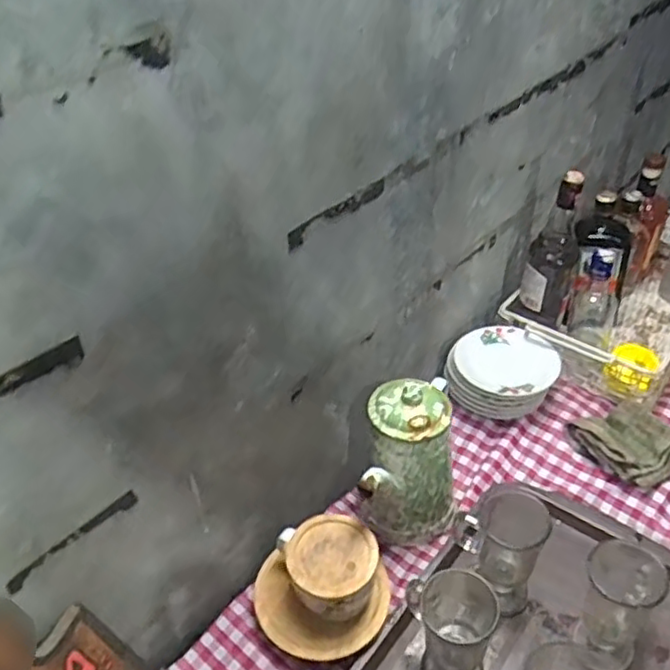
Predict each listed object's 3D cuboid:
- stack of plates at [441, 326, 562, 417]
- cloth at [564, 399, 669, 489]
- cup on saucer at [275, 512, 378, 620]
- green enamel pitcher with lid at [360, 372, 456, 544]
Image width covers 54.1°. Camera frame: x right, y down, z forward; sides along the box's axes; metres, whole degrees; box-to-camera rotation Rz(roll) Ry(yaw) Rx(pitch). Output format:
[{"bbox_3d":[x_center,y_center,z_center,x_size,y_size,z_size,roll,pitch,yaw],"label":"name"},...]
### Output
[{"bbox_3d":[0.247,0.053,0.970,0.152,0.075,0.144,16,43,22],"label":"stack of plates"},{"bbox_3d":[0.402,0.139,0.893,0.120,0.037,0.130,-25,44,-25],"label":"cloth"},{"bbox_3d":[-0.003,0.271,0.742,0.105,0.093,0.099,-11,40,-10],"label":"cup on saucer"},{"bbox_3d":[0.095,0.156,0.812,0.112,0.207,0.203,6,40,11],"label":"green enamel pitcher with lid"}]

